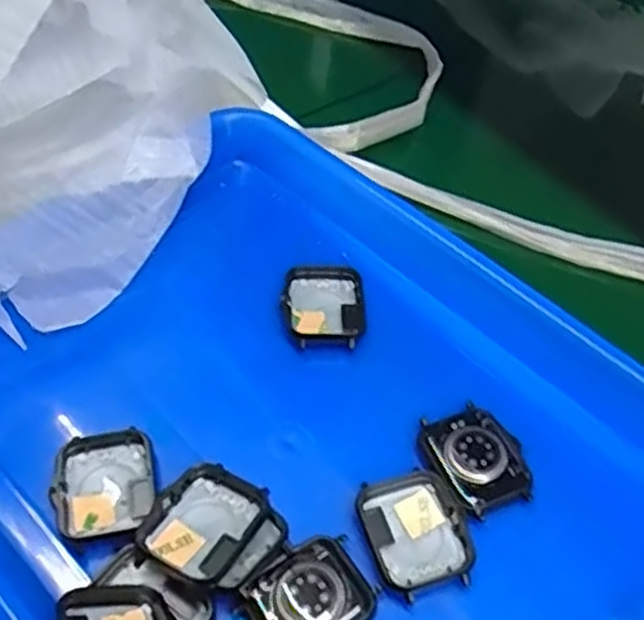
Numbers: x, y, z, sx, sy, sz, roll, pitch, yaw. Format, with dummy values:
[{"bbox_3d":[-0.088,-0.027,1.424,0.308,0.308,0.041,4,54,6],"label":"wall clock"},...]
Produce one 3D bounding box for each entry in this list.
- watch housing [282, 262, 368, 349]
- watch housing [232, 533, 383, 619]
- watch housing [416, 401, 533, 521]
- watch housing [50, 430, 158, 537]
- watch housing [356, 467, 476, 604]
[{"bbox_3d":[0.001,-0.002,0.367,0.038,0.011,0.047,-1,51,-4],"label":"watch housing"},{"bbox_3d":[-0.004,0.105,0.281,0.045,0.009,0.036,-31,58,-25],"label":"watch housing"},{"bbox_3d":[0.062,0.062,0.319,0.036,0.012,0.044,-20,54,-18],"label":"watch housing"},{"bbox_3d":[-0.086,0.068,0.307,0.038,0.010,0.039,-9,52,-10],"label":"watch housing"},{"bbox_3d":[0.036,0.086,0.300,0.037,0.009,0.045,-12,52,-13],"label":"watch housing"}]

